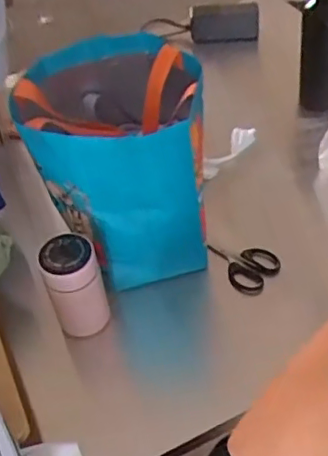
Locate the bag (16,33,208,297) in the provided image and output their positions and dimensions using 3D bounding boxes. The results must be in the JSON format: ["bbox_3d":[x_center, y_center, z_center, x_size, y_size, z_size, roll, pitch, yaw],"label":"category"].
[{"bbox_3d":[-0.056,-0.089,0.753,0.208,0.229,0.227,-3,47,4],"label":"bag"}]

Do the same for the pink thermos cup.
[{"bbox_3d":[-0.102,0.069,0.697,0.061,0.123,0.057,-3,47,4],"label":"pink thermos cup"}]

